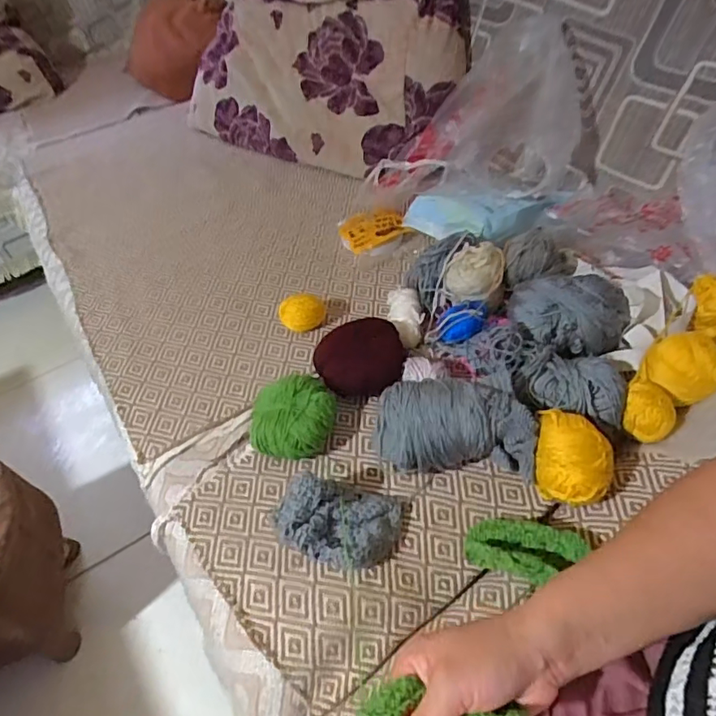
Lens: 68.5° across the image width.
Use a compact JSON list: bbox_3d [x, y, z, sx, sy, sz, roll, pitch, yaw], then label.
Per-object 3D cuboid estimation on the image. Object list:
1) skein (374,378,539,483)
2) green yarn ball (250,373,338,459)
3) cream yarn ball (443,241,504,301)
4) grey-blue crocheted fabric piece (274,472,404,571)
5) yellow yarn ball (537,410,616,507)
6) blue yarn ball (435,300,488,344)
[{"bbox_3d":[0.099,0.073,0.544,0.161,0.077,0.084,1,45,9],"label":"skein"},{"bbox_3d":[-0.071,0.068,0.577,0.088,0.055,0.083,-4,44,4],"label":"green yarn ball"},{"bbox_3d":[0.149,-0.106,0.677,0.072,0.066,0.060,4,45,12],"label":"cream yarn ball"},{"bbox_3d":[-0.019,0.153,0.491,0.122,0.060,0.079,-10,44,-2],"label":"grey-blue crocheted fabric piece"},{"bbox_3d":[0.210,0.098,0.516,0.065,0.057,0.089,4,45,12],"label":"yellow yarn ball"},{"bbox_3d":[0.127,-0.042,0.648,0.060,0.053,0.054,0,45,8],"label":"blue yarn ball"}]

